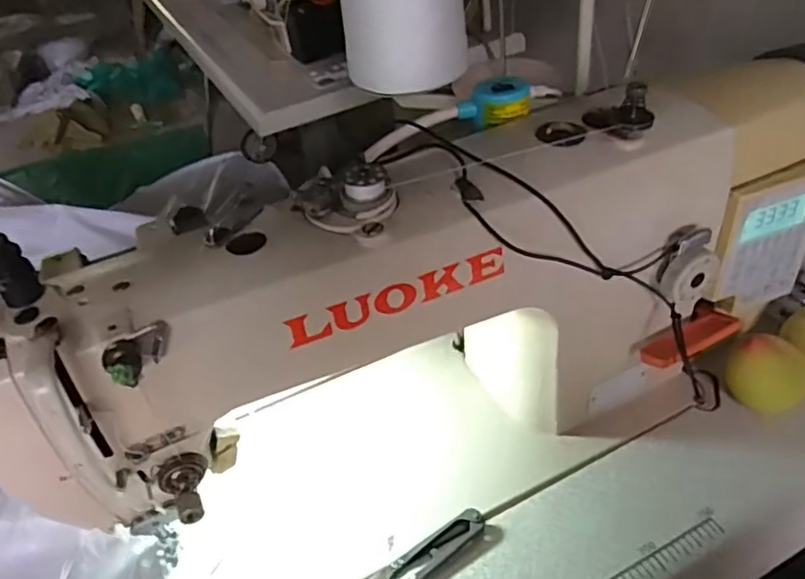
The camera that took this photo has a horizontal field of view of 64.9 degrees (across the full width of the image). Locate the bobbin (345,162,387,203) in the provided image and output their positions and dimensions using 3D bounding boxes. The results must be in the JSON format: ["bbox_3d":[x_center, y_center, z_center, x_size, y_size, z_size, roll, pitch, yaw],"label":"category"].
[{"bbox_3d":[-0.020,-0.059,0.343,0.022,0.015,0.019,-5,40,2],"label":"bobbin"}]

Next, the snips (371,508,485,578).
[{"bbox_3d":[0.011,0.176,0.410,0.100,0.011,0.022,-26,47,-23],"label":"snips"}]

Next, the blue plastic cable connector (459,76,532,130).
[{"bbox_3d":[0.064,-0.129,0.436,0.048,0.023,0.028,-5,40,3],"label":"blue plastic cable connector"}]

